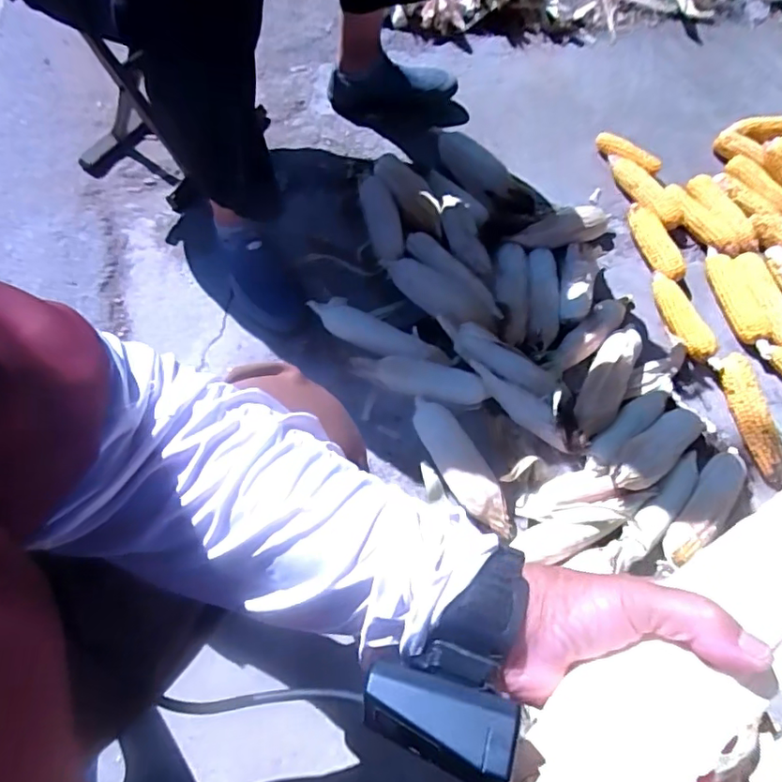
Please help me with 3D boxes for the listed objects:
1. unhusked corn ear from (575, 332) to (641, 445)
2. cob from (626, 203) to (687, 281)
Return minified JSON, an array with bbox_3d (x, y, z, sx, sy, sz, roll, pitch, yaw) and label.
[{"bbox_3d":[0.333,-0.008,0.872,0.058,0.055,0.220,30,64,13],"label":"unhusked corn ear"},{"bbox_3d":[0.500,-0.283,1.061,0.049,0.045,0.192,-9,63,-8],"label":"cob"}]

